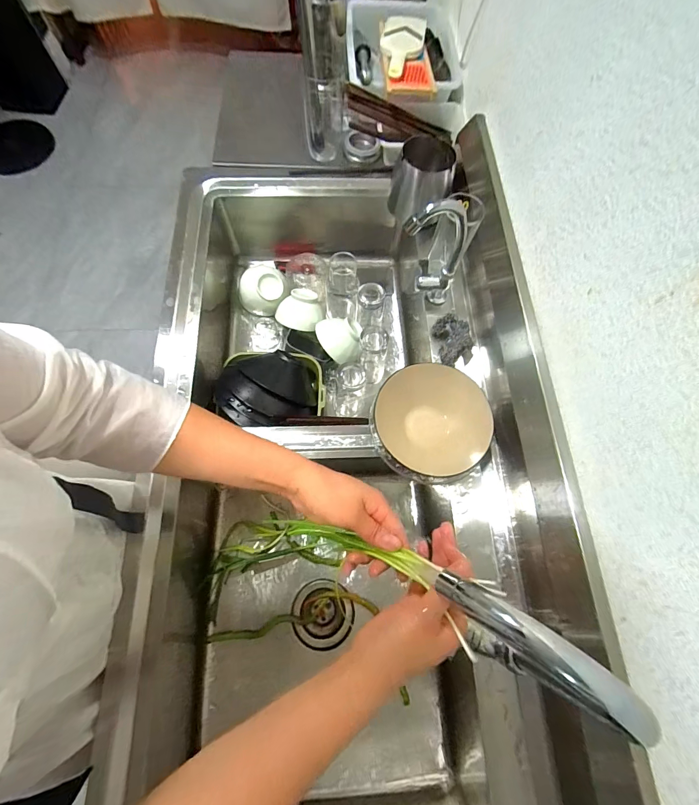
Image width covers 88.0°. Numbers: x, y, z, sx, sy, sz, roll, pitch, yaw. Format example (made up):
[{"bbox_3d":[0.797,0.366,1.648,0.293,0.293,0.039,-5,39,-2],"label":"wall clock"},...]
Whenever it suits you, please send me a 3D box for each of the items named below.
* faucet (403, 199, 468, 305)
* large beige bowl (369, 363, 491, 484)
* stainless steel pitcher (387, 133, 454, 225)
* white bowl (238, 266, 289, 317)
[{"bbox_3d":[0.139,-0.241,0.587,0.113,0.200,0.052,5,70,0],"label":"faucet"},{"bbox_3d":[0.121,0.032,0.551,0.157,0.079,0.166,1,70,-2],"label":"large beige bowl"},{"bbox_3d":[0.134,-0.420,0.694,0.108,0.112,0.099,11,70,2],"label":"stainless steel pitcher"},{"bbox_3d":[-0.197,-0.248,0.818,0.117,0.074,0.095,-12,71,-7],"label":"white bowl"}]

